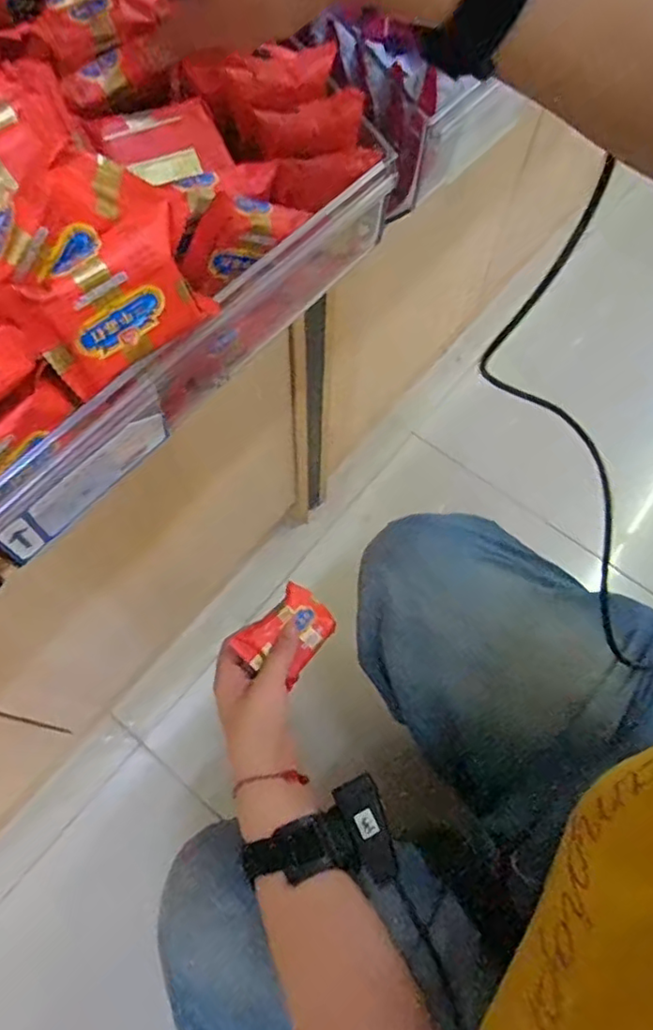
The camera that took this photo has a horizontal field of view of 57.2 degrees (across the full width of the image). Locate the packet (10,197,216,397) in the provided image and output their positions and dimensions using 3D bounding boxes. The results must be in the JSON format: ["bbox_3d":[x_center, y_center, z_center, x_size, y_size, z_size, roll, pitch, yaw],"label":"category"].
[{"bbox_3d":[-0.089,-0.090,0.251,0.072,0.054,0.022,-35,55,-8],"label":"packet"}]

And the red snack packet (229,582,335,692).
[{"bbox_3d":[-0.032,0.101,0.502,0.057,0.022,0.079,40,71,15],"label":"red snack packet"}]

